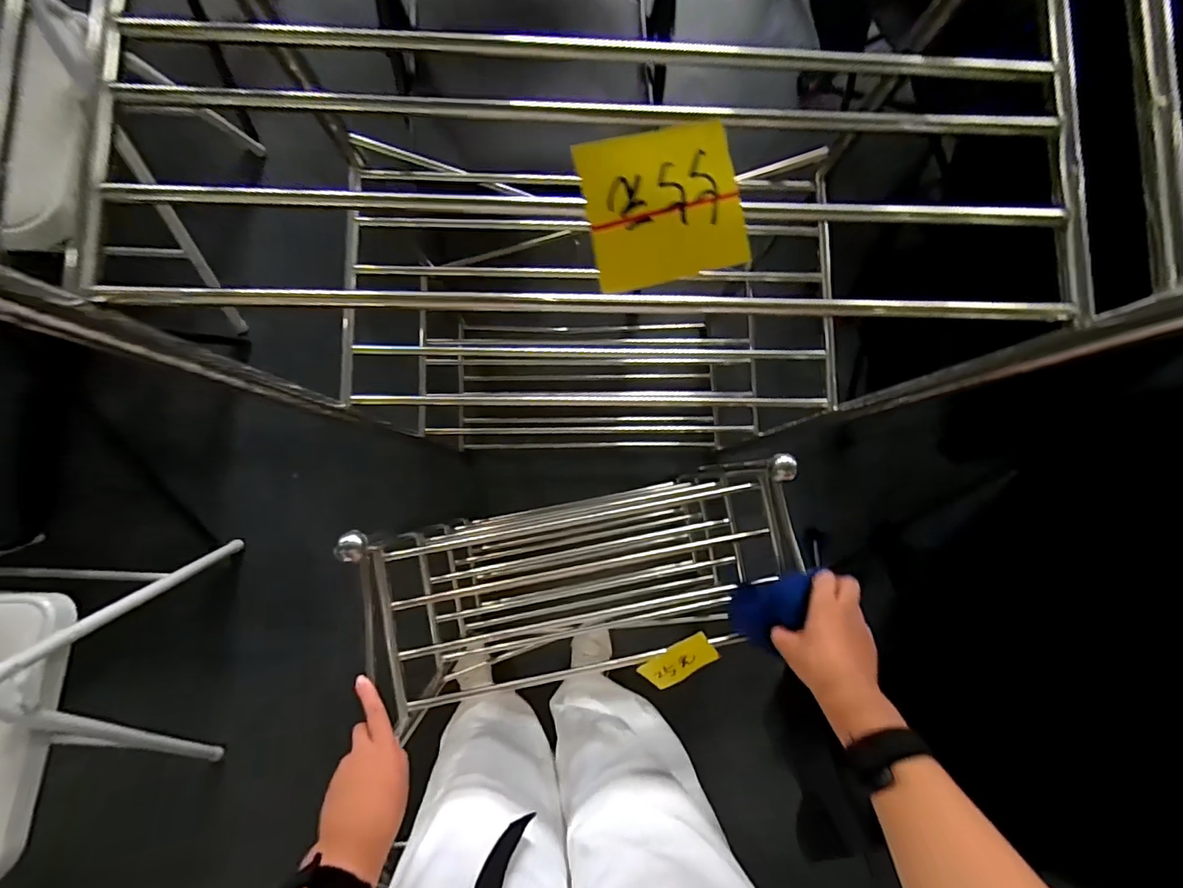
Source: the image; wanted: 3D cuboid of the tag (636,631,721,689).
[{"bbox_3d":[0.109,0.269,0.633,0.090,0.009,0.059,-35,117,6],"label":"tag"}]

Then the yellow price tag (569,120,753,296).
[{"bbox_3d":[0.043,-0.140,0.302,0.089,0.009,0.083,-14,103,-2],"label":"yellow price tag"}]

